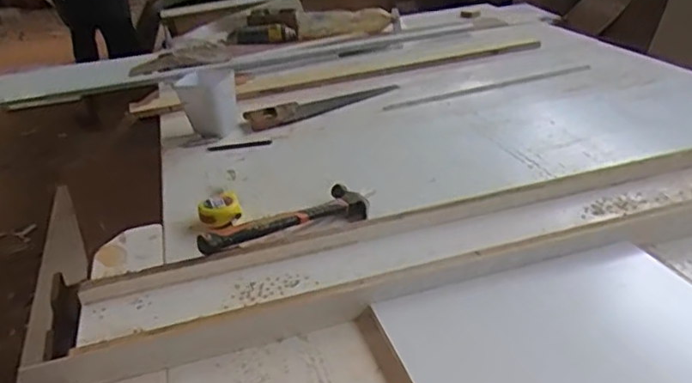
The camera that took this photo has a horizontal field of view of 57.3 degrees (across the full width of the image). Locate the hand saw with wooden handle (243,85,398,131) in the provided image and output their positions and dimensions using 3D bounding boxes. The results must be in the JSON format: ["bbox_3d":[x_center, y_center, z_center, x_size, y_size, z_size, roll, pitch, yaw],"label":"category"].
[{"bbox_3d":[-0.042,-0.203,1.475,0.376,0.026,0.106,-19,29,-26],"label":"hand saw with wooden handle"}]

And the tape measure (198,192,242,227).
[{"bbox_3d":[-0.199,0.031,0.998,0.063,0.035,0.054,-12,27,-14],"label":"tape measure"}]

